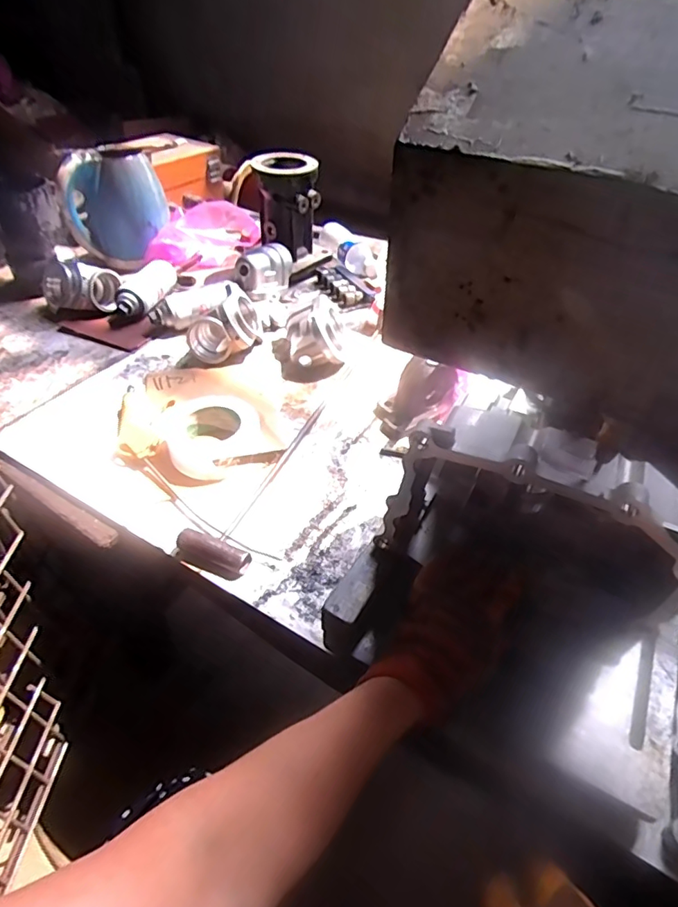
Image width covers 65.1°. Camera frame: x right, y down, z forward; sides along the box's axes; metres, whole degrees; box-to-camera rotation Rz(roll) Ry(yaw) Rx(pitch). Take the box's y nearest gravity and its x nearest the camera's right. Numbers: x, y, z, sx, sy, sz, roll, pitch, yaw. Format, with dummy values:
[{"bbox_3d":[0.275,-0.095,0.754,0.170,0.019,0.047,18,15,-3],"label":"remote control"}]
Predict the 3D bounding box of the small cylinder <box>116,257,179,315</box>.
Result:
[{"bbox_3d":[-0.360,-0.315,1.004,0.054,0.045,0.173,12,45,10],"label":"small cylinder"}]

